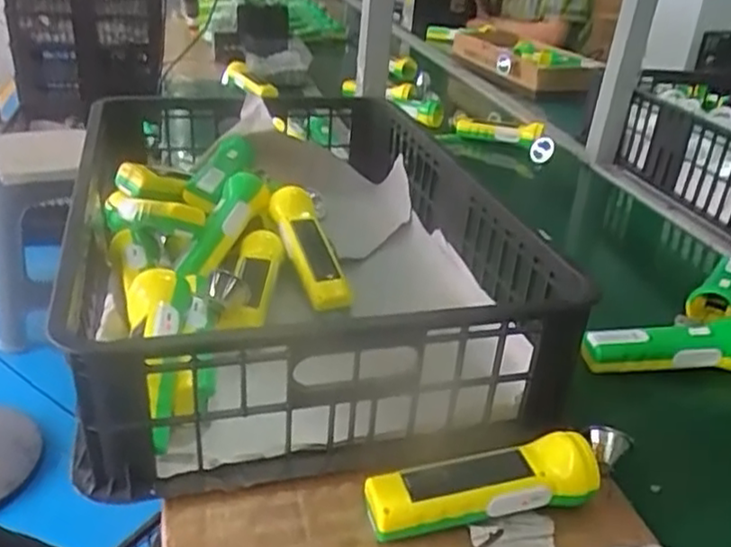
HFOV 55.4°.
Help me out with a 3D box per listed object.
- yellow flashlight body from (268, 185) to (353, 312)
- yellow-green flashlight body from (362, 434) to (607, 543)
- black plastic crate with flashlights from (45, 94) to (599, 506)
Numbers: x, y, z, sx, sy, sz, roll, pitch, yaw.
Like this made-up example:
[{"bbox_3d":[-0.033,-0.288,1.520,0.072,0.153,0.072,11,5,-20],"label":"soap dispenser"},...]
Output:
[{"bbox_3d":[-0.056,-0.026,0.724,0.056,0.041,0.152,-6,48,-20],"label":"yellow flashlight body"},{"bbox_3d":[0.081,0.147,0.493,0.161,0.050,0.048,-3,29,-16],"label":"yellow-green flashlight body"},{"bbox_3d":[-0.084,-0.046,0.738,0.380,0.136,0.590,-4,29,-17],"label":"black plastic crate with flashlights"}]

